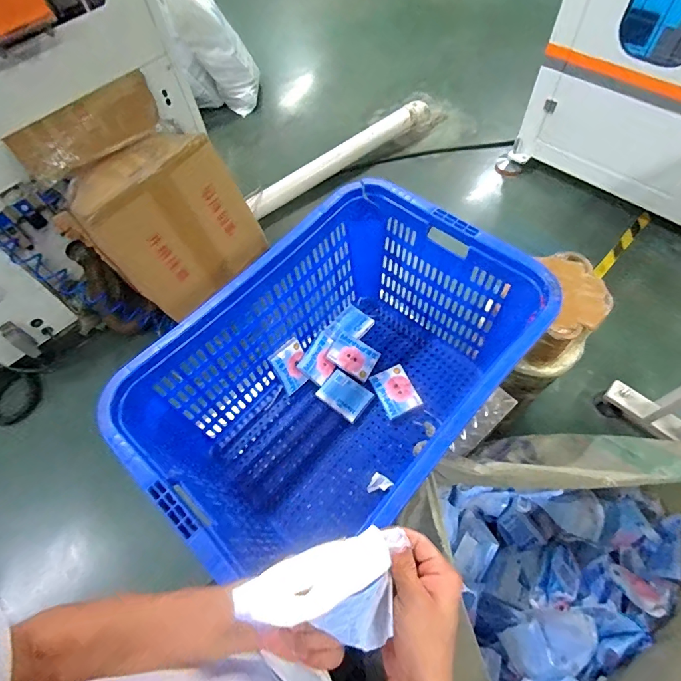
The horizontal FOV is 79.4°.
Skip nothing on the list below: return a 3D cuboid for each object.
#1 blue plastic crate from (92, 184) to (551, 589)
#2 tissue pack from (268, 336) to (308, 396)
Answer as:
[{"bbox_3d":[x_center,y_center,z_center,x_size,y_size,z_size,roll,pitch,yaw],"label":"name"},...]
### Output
[{"bbox_3d":[0.008,0.091,0.854,0.484,0.381,0.713,37,69,22],"label":"blue plastic crate"},{"bbox_3d":[-0.119,0.066,1.014,0.086,0.124,0.027,-34,35,-18],"label":"tissue pack"}]

